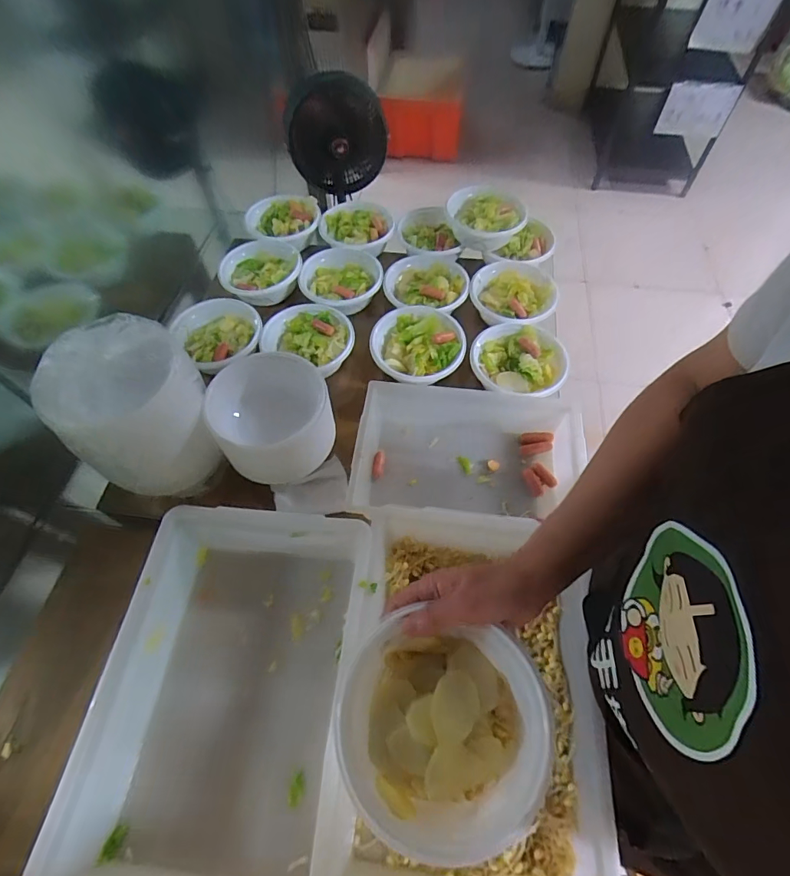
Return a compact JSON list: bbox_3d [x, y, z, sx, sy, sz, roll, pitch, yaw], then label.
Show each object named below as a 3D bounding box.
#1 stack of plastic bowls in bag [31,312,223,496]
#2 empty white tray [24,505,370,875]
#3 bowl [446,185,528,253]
[{"bbox_3d":[-0.328,-0.035,0.570,0.158,0.196,0.158,-11,59,-6],"label":"stack of plastic bowls in bag"},{"bbox_3d":[-0.187,0.290,0.516,0.272,0.088,0.403,5,59,4],"label":"empty white tray"},{"bbox_3d":[0.184,-0.432,0.874,0.147,0.055,0.135,0,59,1],"label":"bowl"}]

